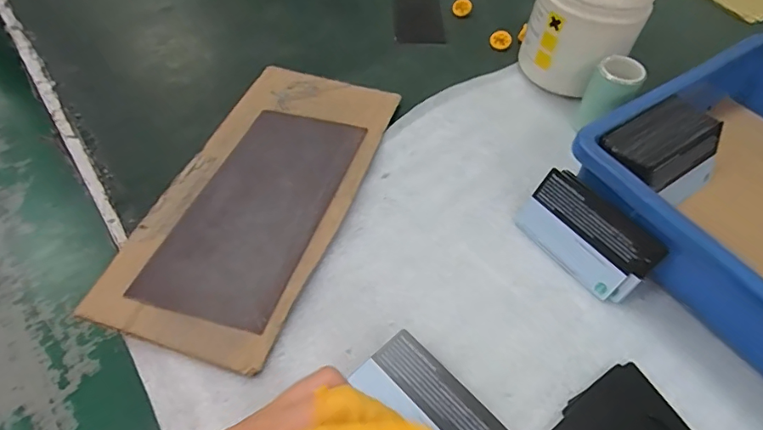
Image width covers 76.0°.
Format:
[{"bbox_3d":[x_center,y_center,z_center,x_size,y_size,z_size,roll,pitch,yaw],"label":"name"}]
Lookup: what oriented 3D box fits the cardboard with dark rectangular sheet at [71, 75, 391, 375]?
[{"bbox_3d":[-0.092,-0.021,0.380,0.131,0.006,0.266,17,55,10],"label":"cardboard with dark rectangular sheet"}]

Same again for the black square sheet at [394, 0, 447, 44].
[{"bbox_3d":[0.041,-0.214,0.538,0.054,0.008,0.080,-2,54,-4],"label":"black square sheet"}]

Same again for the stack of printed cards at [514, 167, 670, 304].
[{"bbox_3d":[0.142,0.014,0.344,0.008,0.058,0.093,-13,50,-42],"label":"stack of printed cards"}]

